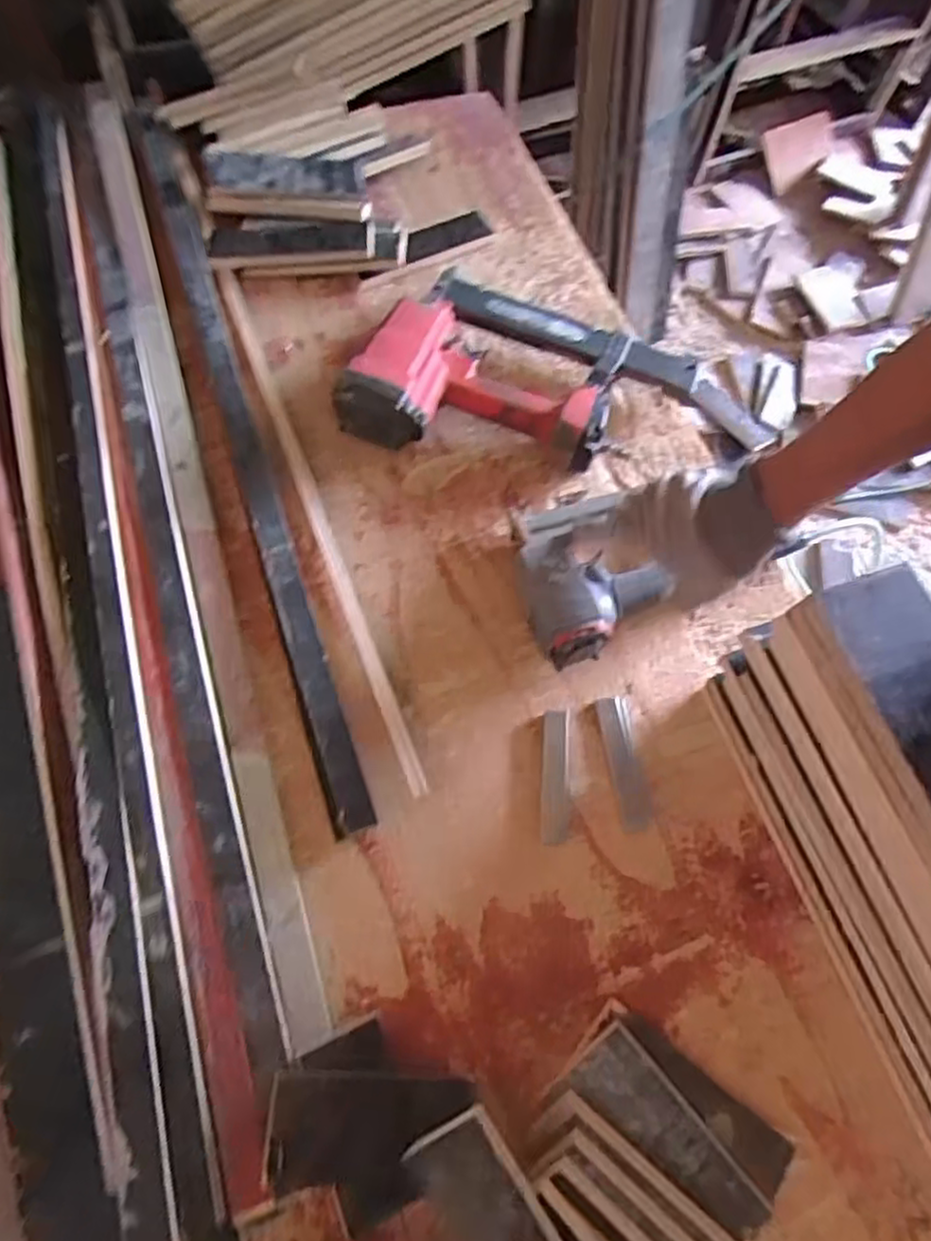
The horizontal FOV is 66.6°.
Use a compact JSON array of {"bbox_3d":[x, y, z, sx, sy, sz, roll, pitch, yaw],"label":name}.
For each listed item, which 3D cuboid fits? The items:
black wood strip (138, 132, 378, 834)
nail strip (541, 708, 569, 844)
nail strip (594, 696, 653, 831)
[{"bbox_3d":[-0.231,-0.208,0.716,0.033,0.037,0.854,-18,69,-10],"label":"black wood strip"},{"bbox_3d":[0.077,0.132,0.605,0.023,0.006,0.110,4,67,-1],"label":"nail strip"},{"bbox_3d":[0.137,0.122,0.616,0.029,0.006,0.112,-6,67,-6],"label":"nail strip"}]

